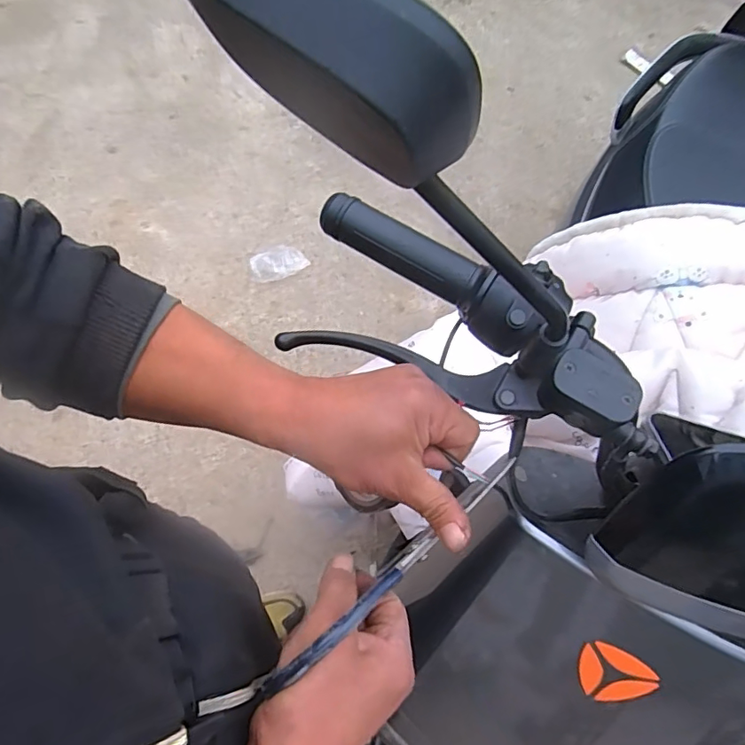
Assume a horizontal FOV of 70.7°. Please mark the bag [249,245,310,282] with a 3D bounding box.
[{"bbox_3d":[-0.275,-0.325,1.536,0.164,0.050,0.074,-18,69,-11],"label":"bag"}]

